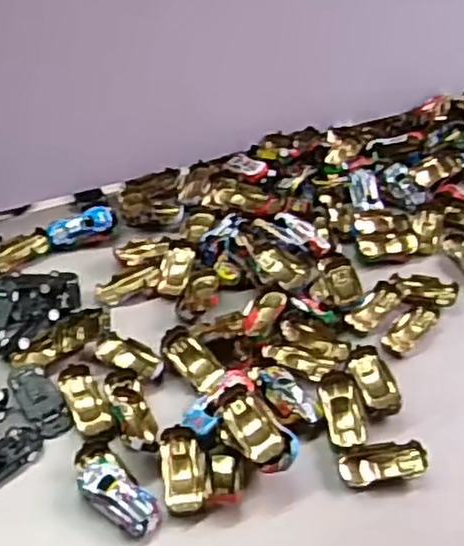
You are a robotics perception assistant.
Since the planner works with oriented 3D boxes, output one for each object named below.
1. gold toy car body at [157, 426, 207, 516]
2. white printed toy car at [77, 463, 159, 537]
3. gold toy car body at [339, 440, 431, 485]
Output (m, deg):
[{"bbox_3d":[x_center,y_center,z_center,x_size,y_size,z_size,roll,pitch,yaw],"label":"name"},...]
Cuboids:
[{"bbox_3d":[-0.036,0.143,0.506,0.033,0.013,0.063,-1,44,-4],"label":"gold toy car body"},{"bbox_3d":[-0.081,0.157,0.484,0.065,0.016,0.030,29,49,25],"label":"white printed toy car"},{"bbox_3d":[0.112,0.142,0.519,0.065,0.018,0.030,-7,45,-11],"label":"gold toy car body"}]

